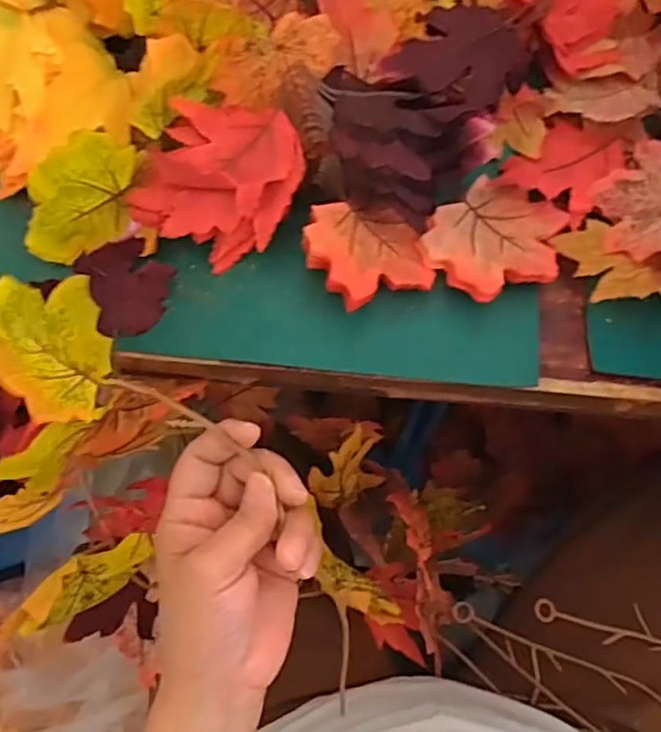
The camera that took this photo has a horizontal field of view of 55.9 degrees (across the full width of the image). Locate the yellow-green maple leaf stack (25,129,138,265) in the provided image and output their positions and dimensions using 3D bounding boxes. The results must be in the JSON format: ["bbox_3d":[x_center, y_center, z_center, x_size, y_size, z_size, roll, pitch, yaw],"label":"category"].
[{"bbox_3d":[-0.159,-0.108,0.396,0.079,0.012,0.066,-21,94,2],"label":"yellow-green maple leaf stack"}]

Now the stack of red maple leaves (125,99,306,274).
[{"bbox_3d":[-0.065,-0.118,0.394,0.086,0.047,0.097,25,72,10],"label":"stack of red maple leaves"}]

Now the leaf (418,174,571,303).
[{"bbox_3d":[0.108,-0.081,0.397,0.092,0.016,0.078,-40,74,-13],"label":"leaf"}]

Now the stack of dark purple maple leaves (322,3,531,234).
[{"bbox_3d":[0.059,-0.174,0.403,0.101,0.041,0.164,31,73,11],"label":"stack of dark purple maple leaves"}]

